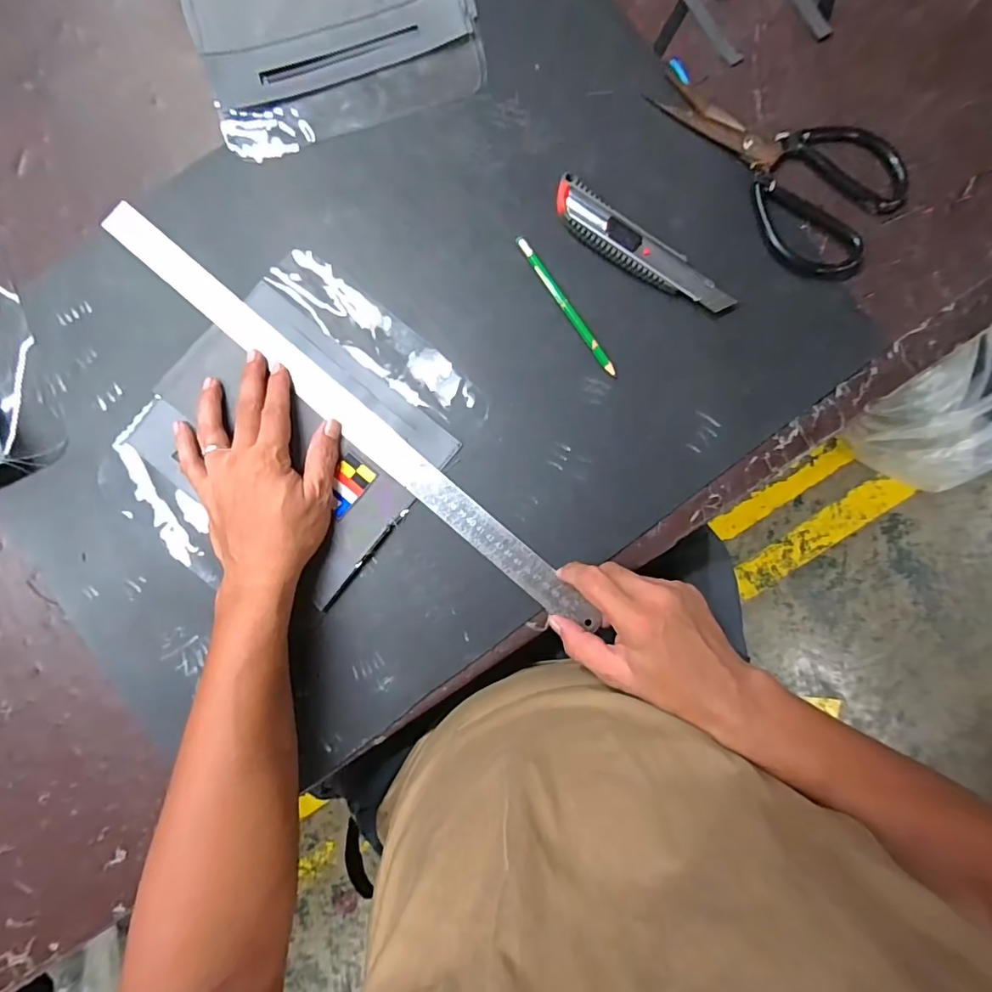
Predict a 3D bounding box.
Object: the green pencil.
[{"bbox_3d":[0.058,-0.156,0.412,0.008,0.005,0.137,-34,88,-1],"label":"green pencil"}]

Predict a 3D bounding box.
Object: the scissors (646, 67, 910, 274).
[{"bbox_3d":[0.241,-0.287,0.417,0.123,0.018,0.222,-40,88,-1],"label":"scissors"}]

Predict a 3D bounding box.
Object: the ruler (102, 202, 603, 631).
[{"bbox_3d":[-0.122,-0.065,0.413,0.511,0.004,0.035,40,85,2],"label":"ruler"}]

